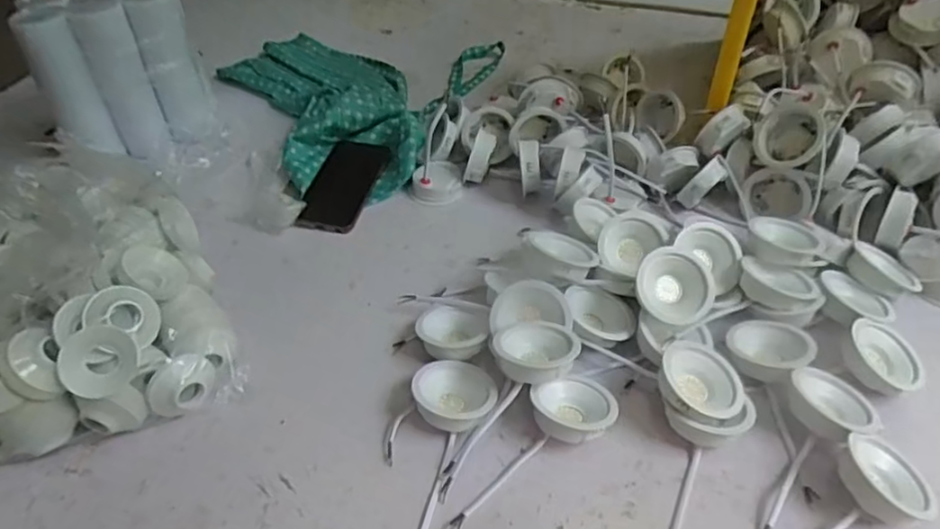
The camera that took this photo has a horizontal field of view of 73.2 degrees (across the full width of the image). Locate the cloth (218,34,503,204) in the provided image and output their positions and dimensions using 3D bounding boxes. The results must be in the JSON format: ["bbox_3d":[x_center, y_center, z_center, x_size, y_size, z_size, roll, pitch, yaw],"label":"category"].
[{"bbox_3d":[-0.188,-0.255,0.933,0.419,0.048,0.423,5,45,7],"label":"cloth"}]

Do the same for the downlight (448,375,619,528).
[{"bbox_3d":[0.042,0.140,0.513,0.162,0.042,0.060,-24,48,-21],"label":"downlight"}]

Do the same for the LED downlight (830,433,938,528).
[{"bbox_3d":[0.271,0.190,0.451,0.168,0.036,0.068,-32,52,-27],"label":"LED downlight"}]

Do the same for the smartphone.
[{"bbox_3d":[-0.160,-0.101,0.798,0.077,0.009,0.167,11,49,5],"label":"smartphone"}]

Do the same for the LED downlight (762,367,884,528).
[{"bbox_3d":[0.257,0.145,0.502,0.164,0.033,0.068,-32,52,-27],"label":"LED downlight"}]

